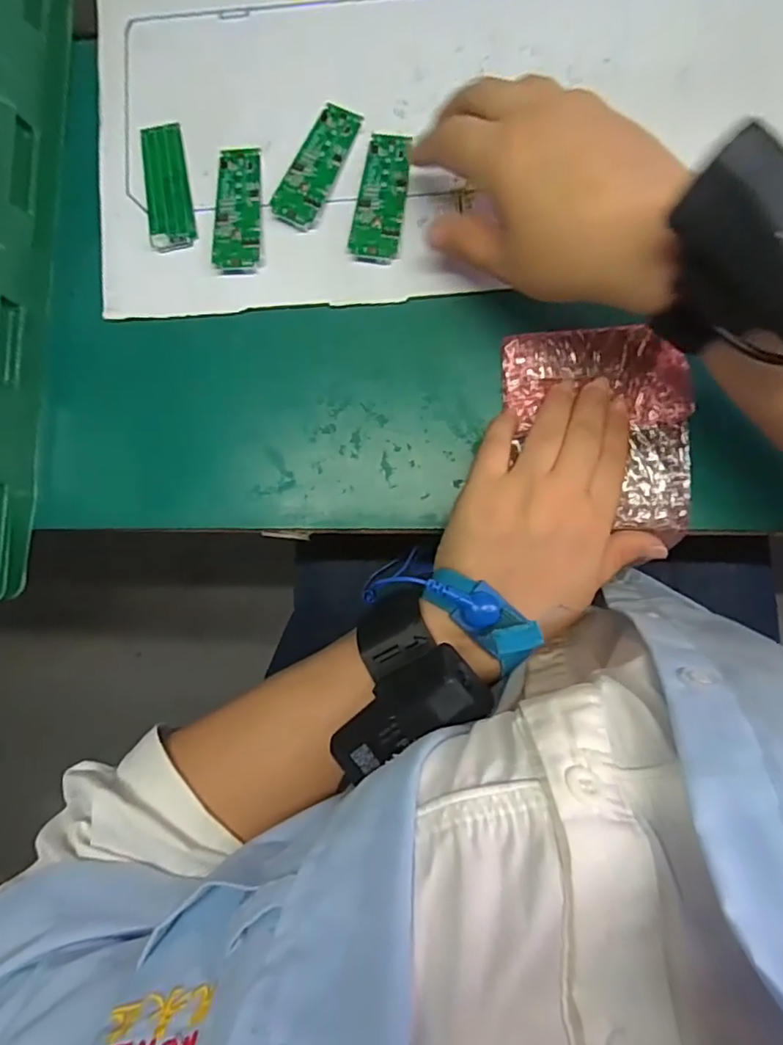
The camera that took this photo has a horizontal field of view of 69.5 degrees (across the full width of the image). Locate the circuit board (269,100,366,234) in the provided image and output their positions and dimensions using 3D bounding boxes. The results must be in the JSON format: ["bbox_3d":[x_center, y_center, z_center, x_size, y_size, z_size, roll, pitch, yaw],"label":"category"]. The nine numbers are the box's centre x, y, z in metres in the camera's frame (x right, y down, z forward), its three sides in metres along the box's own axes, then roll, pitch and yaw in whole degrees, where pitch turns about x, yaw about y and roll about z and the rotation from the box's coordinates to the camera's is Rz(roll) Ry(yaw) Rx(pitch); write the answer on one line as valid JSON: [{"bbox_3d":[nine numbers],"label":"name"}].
[{"bbox_3d":[-0.043,-0.205,0.324,0.028,0.005,0.072,25,91,4],"label":"circuit board"}]

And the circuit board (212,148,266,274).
[{"bbox_3d":[-0.088,-0.182,0.327,0.029,0.006,0.073,1,89,4],"label":"circuit board"}]

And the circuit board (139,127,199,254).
[{"bbox_3d":[-0.133,-0.198,0.332,0.027,0.004,0.074,-9,89,4],"label":"circuit board"}]

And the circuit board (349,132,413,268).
[{"bbox_3d":[-0.006,-0.186,0.321,0.028,0.006,0.074,7,90,5],"label":"circuit board"}]

